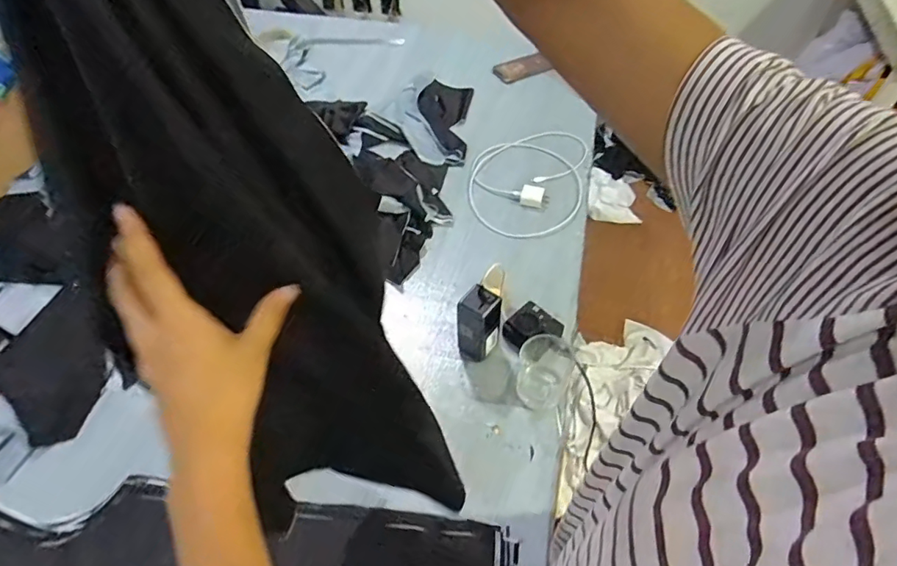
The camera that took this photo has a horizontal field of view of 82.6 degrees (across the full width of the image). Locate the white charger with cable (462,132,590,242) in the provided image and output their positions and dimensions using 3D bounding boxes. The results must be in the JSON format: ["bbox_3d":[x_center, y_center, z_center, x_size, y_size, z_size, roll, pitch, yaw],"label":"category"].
[{"bbox_3d":[0.168,-0.229,1.094,0.247,0.035,0.334,6,52,6],"label":"white charger with cable"}]

